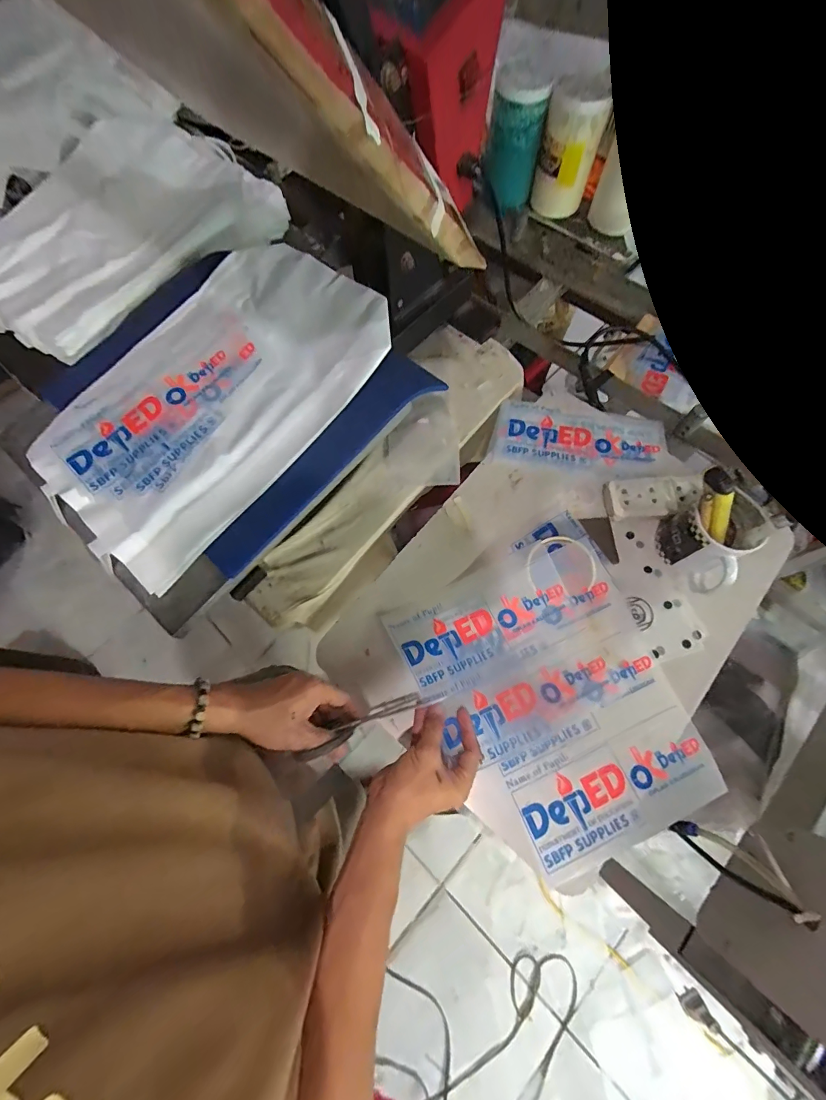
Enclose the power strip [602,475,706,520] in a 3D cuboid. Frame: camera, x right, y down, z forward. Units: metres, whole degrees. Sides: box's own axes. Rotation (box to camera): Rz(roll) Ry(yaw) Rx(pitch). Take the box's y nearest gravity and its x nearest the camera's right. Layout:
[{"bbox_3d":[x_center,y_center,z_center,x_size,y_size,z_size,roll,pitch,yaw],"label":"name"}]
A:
[{"bbox_3d":[0.330,-0.074,0.575,0.122,0.029,0.056,-8,70,-2],"label":"power strip"}]

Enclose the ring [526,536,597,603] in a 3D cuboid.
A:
[{"bbox_3d":[0.194,0.025,0.549,0.090,0.014,0.088,0,70,1],"label":"ring"}]

